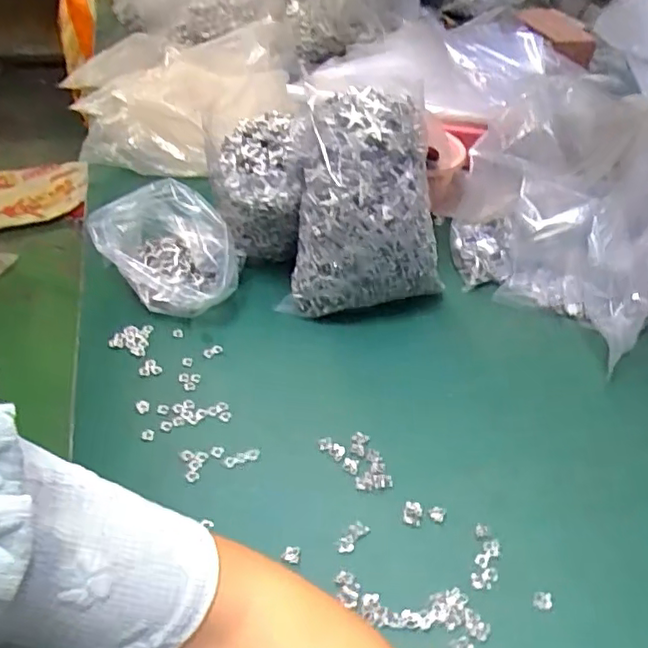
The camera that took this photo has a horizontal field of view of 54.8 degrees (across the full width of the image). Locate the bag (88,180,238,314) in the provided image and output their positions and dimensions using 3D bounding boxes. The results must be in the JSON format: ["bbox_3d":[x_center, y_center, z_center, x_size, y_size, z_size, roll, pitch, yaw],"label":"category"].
[{"bbox_3d":[-0.172,-0.078,0.685,0.154,0.106,0.108,5,41,-2],"label":"bag"}]

